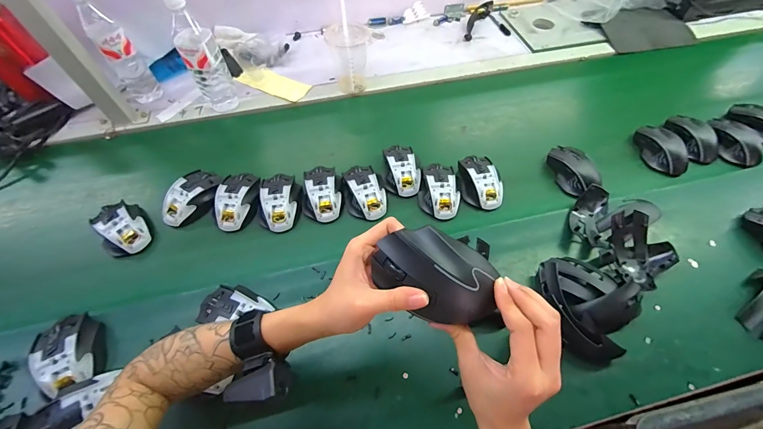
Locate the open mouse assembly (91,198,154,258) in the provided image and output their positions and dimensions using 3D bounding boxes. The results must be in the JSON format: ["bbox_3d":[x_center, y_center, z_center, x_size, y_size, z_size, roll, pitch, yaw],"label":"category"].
[{"bbox_3d":[-0.444,0.020,0.560,0.112,0.041,0.081,38,62,19],"label":"open mouse assembly"}]

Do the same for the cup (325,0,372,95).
[{"bbox_3d":[-0.071,-0.363,0.706,0.089,0.186,0.078,-1,56,-5],"label":"cup"}]

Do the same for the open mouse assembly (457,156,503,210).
[{"bbox_3d":[0.178,-0.060,0.601,0.069,0.035,0.104,-7,57,-9],"label":"open mouse assembly"}]

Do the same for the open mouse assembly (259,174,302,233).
[{"bbox_3d":[-0.181,-0.025,0.586,0.073,0.039,0.112,1,56,-4],"label":"open mouse assembly"}]

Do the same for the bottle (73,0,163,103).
[{"bbox_3d":[-0.540,-0.336,0.670,0.069,0.229,0.060,-32,64,-23],"label":"bottle"}]

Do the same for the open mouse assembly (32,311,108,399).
[{"bbox_3d":[-0.416,0.186,0.446,0.070,0.043,0.099,-23,61,-18],"label":"open mouse assembly"}]

